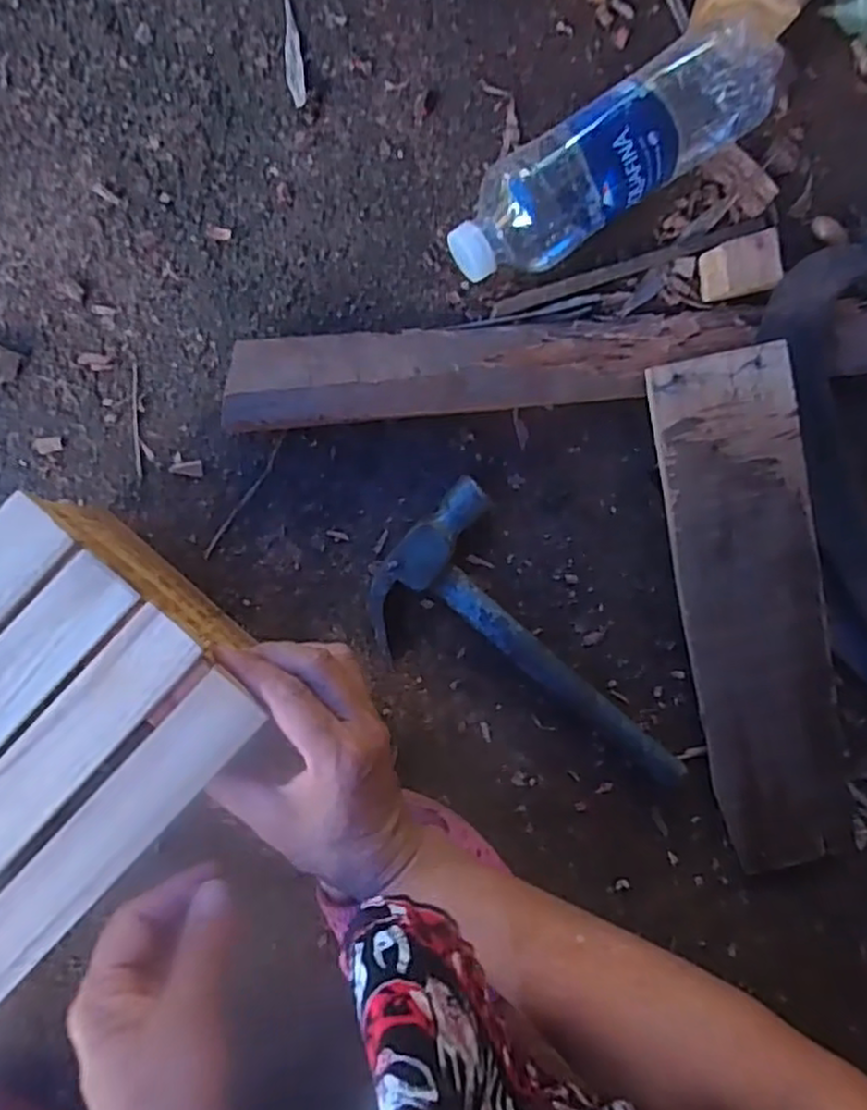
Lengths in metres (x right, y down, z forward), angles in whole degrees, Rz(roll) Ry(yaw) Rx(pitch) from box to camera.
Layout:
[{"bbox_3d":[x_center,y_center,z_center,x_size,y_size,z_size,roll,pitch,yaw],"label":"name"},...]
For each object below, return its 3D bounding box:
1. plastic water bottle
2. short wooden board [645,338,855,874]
[{"bbox_3d":[0.107,-0.235,0.426,0.226,0.062,0.064,-36,96,-3],"label":"plastic water bottle"},{"bbox_3d":[0.206,0.043,0.453,0.090,0.013,0.331,-14,100,1],"label":"short wooden board"}]

